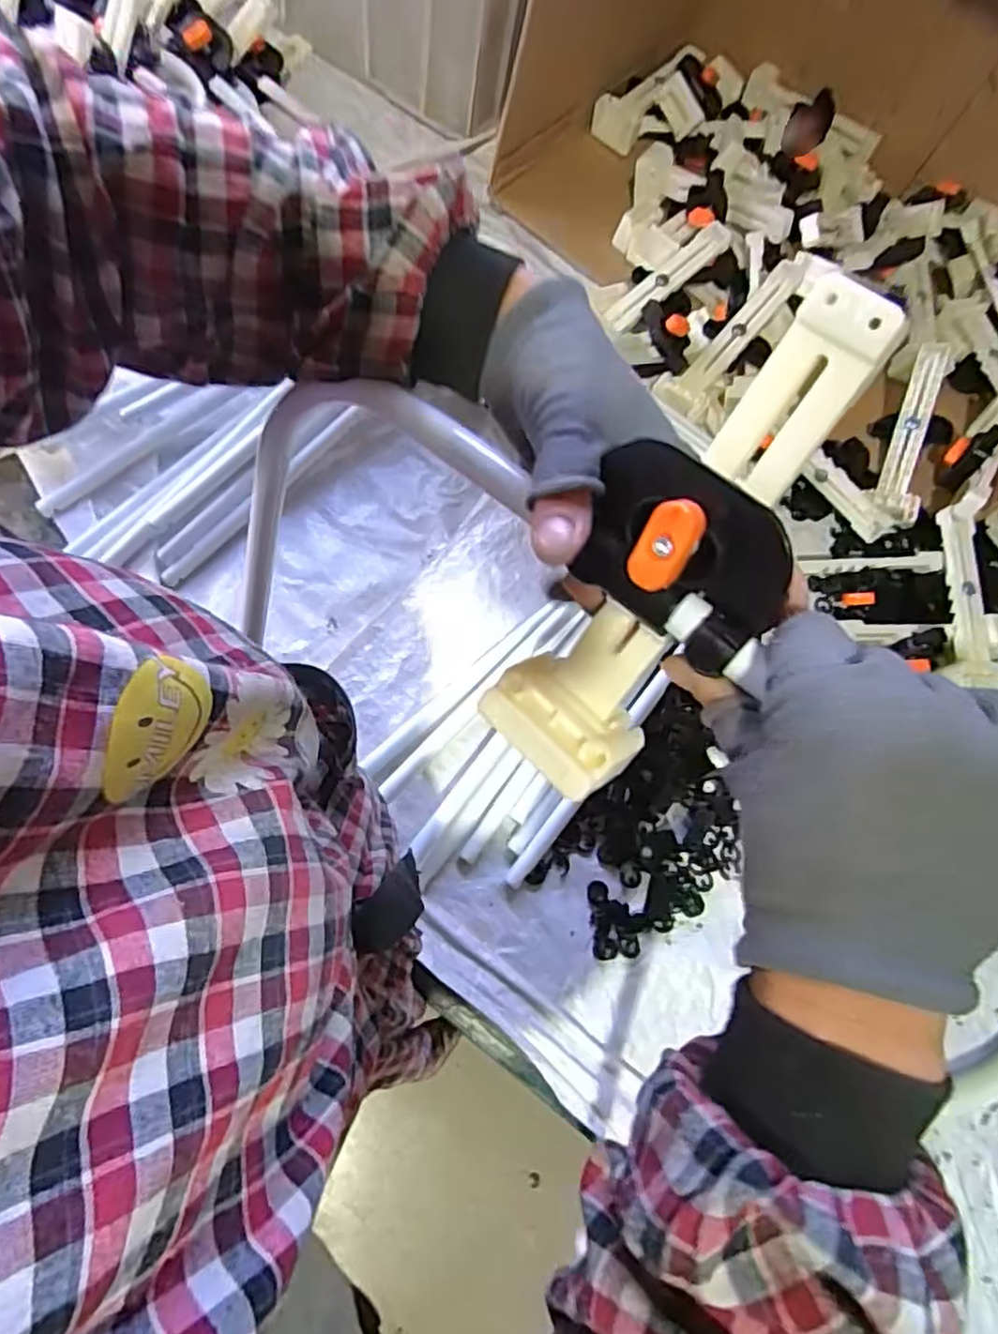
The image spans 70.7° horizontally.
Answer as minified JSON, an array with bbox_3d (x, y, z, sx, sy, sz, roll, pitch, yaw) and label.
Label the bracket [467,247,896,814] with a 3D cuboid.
[{"bbox_3d":[0.065,-0.033,0.251,0.064,0.196,0.046,42,28,17],"label":"bracket"}]

